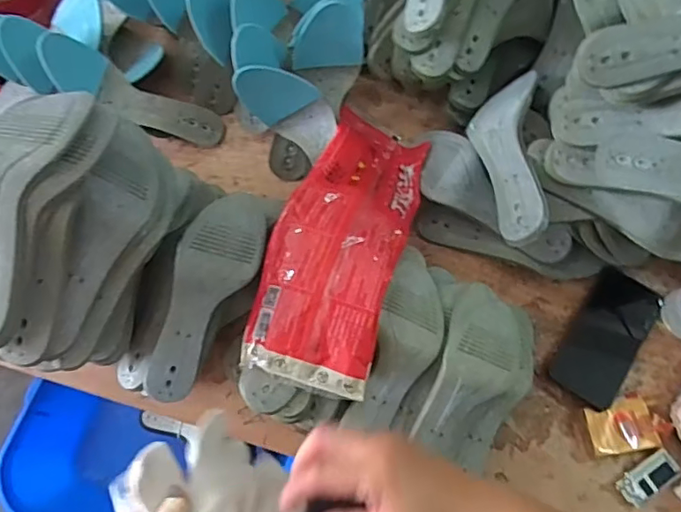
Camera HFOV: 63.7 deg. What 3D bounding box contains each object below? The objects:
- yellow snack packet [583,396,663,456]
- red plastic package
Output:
[{"bbox_3d":[0.319,0.194,0.621,0.076,0.017,0.053,-11,73,-1],"label":"yellow snack packet"},{"bbox_3d":[0.006,-0.031,0.619,0.138,0.074,0.351,16,59,7],"label":"red plastic package"}]

